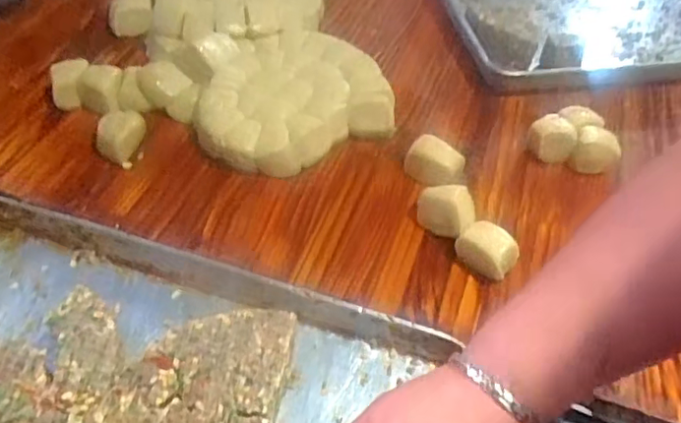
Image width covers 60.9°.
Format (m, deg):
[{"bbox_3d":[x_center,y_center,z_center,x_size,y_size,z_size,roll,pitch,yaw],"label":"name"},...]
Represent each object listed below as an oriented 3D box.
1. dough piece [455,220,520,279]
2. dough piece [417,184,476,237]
[{"bbox_3d":[0.167,0.043,0.650,0.066,0.048,0.050,30,55,22],"label":"dough piece"},{"bbox_3d":[0.124,0.001,0.675,0.067,0.049,0.054,10,50,7],"label":"dough piece"}]

